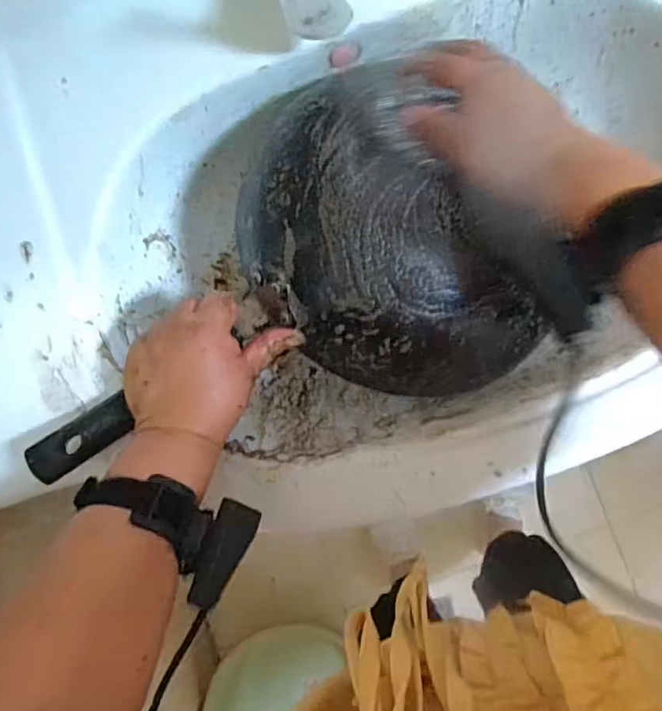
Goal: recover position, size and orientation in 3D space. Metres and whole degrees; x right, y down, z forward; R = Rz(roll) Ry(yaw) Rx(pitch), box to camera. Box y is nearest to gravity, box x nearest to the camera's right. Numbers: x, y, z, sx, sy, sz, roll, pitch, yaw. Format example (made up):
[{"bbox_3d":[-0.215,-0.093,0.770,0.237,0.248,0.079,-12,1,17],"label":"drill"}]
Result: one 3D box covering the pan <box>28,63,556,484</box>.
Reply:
[{"bbox_3d":[-0.063,-0.038,0.420,0.365,0.069,0.250,-26,83,3],"label":"pan"}]

